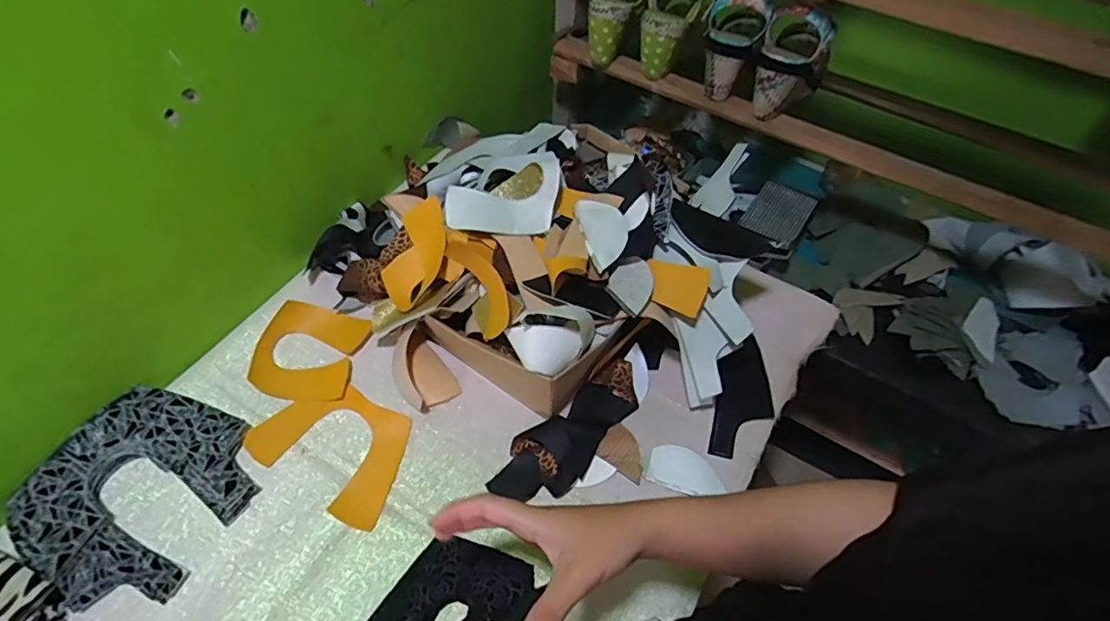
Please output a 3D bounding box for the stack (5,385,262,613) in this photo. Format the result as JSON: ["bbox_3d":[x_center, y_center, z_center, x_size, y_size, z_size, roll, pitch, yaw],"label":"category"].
[{"bbox_3d":[-0.408,0.177,0.558,0.181,0.035,0.189,25,57,14],"label":"stack"}]

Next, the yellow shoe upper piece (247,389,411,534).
[{"bbox_3d":[-0.239,0.143,0.606,0.172,0.014,0.118,24,57,13],"label":"yellow shoe upper piece"}]

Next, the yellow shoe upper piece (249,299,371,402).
[{"bbox_3d":[-0.290,0.047,0.660,0.117,0.027,0.112,7,55,1],"label":"yellow shoe upper piece"}]

